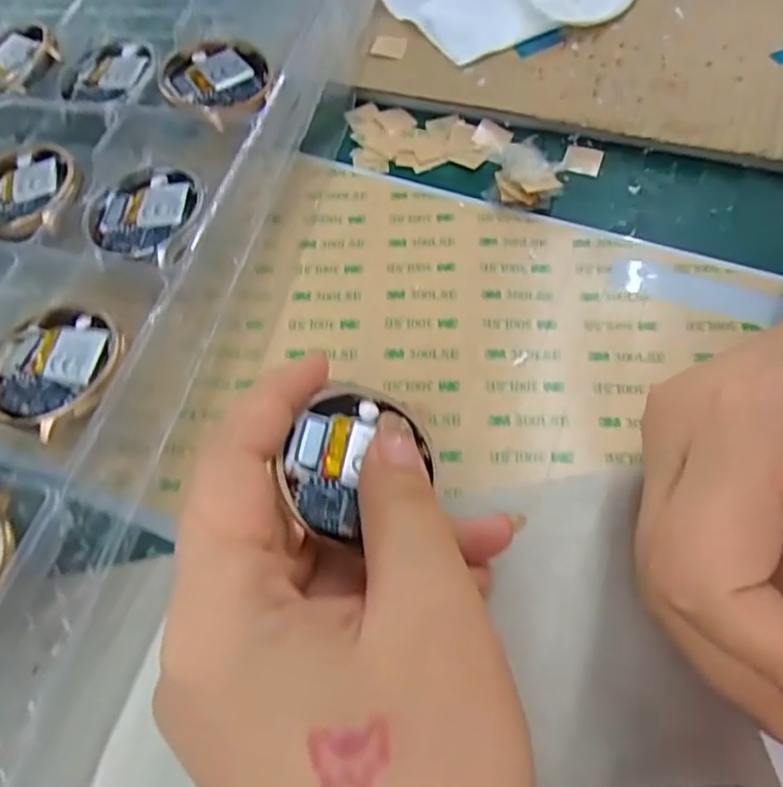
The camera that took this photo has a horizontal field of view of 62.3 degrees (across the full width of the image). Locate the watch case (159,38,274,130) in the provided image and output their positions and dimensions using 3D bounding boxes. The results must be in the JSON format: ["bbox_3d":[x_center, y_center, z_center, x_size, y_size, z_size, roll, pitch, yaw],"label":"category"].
[{"bbox_3d":[-0.070,-0.125,0.258,0.041,0.009,0.046,-11,61,-3],"label":"watch case"}]

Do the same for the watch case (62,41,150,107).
[{"bbox_3d":[-0.122,-0.138,0.279,0.038,0.008,0.035,14,63,10],"label":"watch case"}]

